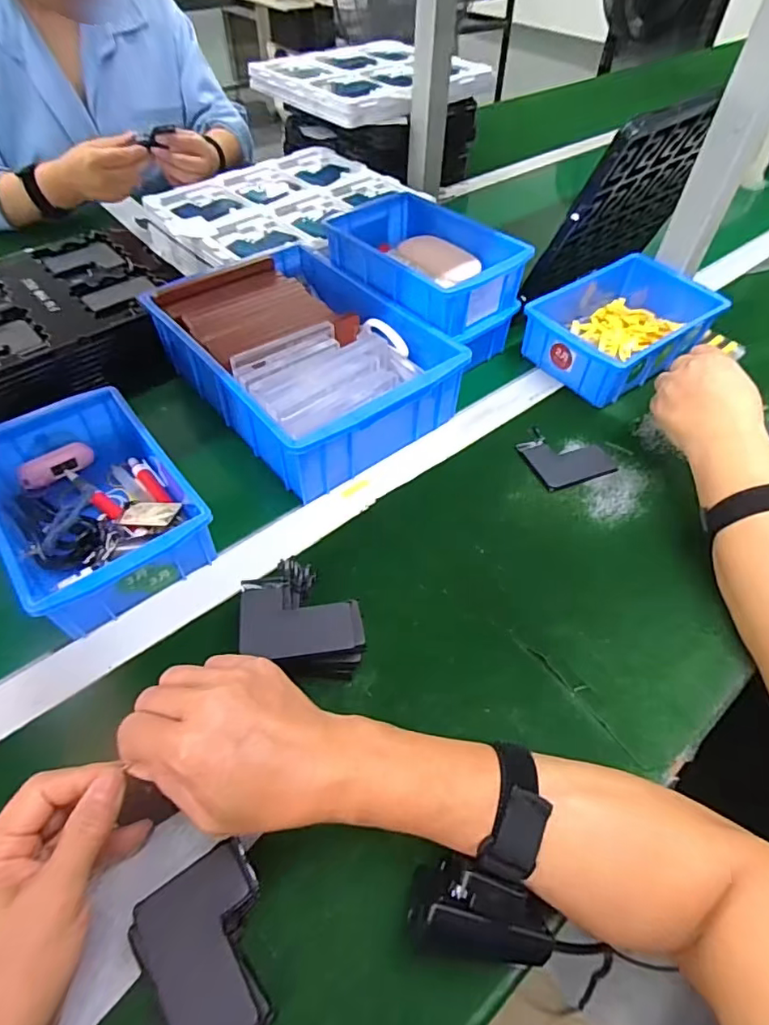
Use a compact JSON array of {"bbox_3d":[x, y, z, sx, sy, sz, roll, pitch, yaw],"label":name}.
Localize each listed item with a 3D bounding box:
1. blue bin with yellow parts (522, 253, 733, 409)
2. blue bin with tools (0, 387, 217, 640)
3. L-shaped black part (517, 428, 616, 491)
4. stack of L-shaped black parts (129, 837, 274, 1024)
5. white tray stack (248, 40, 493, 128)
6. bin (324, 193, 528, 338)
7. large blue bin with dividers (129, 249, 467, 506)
[{"bbox_3d":[0.264,-0.211,0.608,0.198,0.066,0.139,-30,58,-24],"label":"blue bin with yellow parts"},{"bbox_3d":[-0.246,-0.008,0.447,0.132,0.061,0.199,-30,58,-24],"label":"blue bin with tools"},{"bbox_3d":[0.179,-0.060,0.534,0.084,0.004,0.078,-16,53,-15],"label":"L-shaped black part"},{"bbox_3d":[-0.086,0.227,0.277,0.062,0.029,0.083,-32,59,-25],"label":"stack of L-shaped black parts"},{"bbox_3d":[-0.023,-0.723,0.892,0.332,0.037,0.300,-37,61,-27],"label":"white tray stack"},{"bbox_3d":[0.038,-0.269,0.575,0.127,0.058,0.191,-35,60,-26],"label":"bin"},{"bbox_3d":[-0.081,-0.157,0.541,0.192,0.079,0.276,-34,59,-26],"label":"large blue bin with dividers"}]

